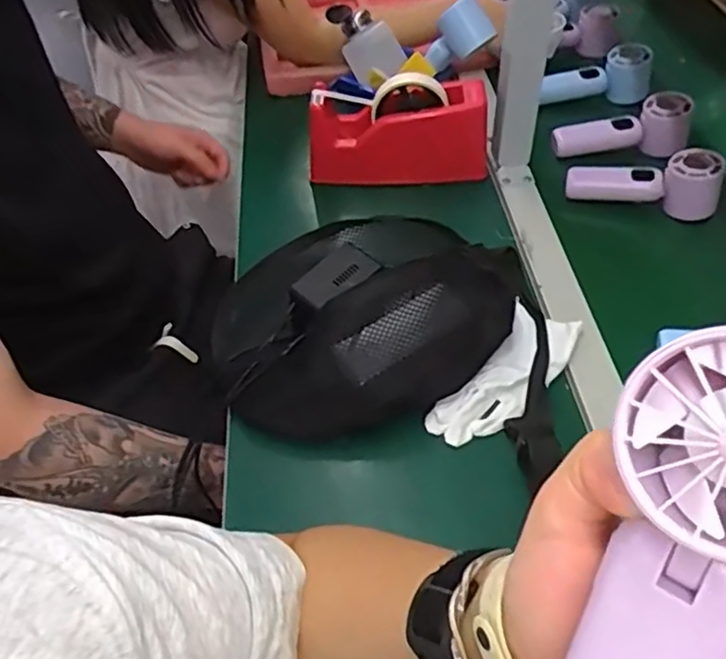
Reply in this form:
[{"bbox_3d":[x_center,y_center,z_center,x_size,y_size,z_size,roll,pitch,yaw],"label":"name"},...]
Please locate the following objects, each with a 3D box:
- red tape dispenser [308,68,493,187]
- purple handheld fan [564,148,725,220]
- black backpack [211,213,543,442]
[{"bbox_3d":[0.038,-0.222,0.727,0.199,0.097,0.063,-1,50,0],"label":"red tape dispenser"},{"bbox_3d":[0.305,-0.159,0.706,0.156,0.061,0.047,6,49,23],"label":"purple handheld fan"},{"bbox_3d":[0.007,-0.029,0.593,0.290,0.094,0.229,-24,54,-18],"label":"black backpack"}]

